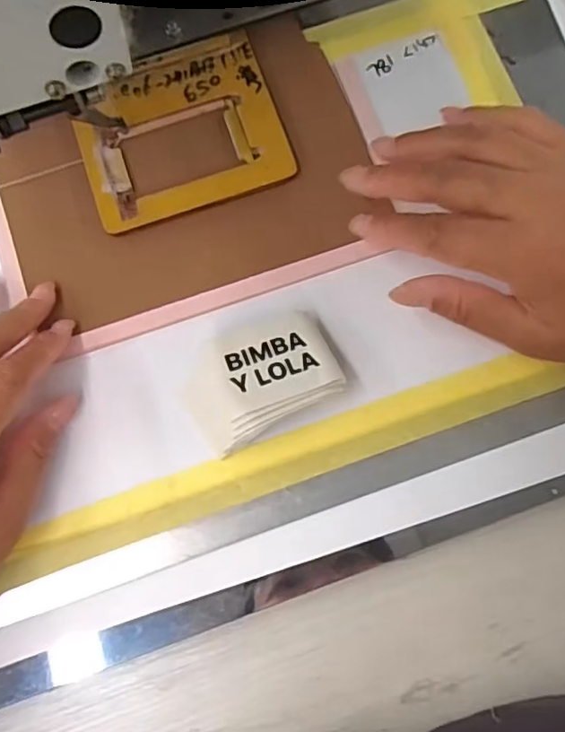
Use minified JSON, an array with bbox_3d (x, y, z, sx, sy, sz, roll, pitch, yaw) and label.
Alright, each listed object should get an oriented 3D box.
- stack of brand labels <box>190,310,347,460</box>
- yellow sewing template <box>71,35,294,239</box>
[{"bbox_3d":[-0.011,0.005,0.270,0.070,0.023,0.047,-28,81,-4],"label":"stack of brand labels"},{"bbox_3d":[-0.054,-0.125,0.311,0.104,0.009,0.086,-20,81,-2],"label":"yellow sewing template"}]

